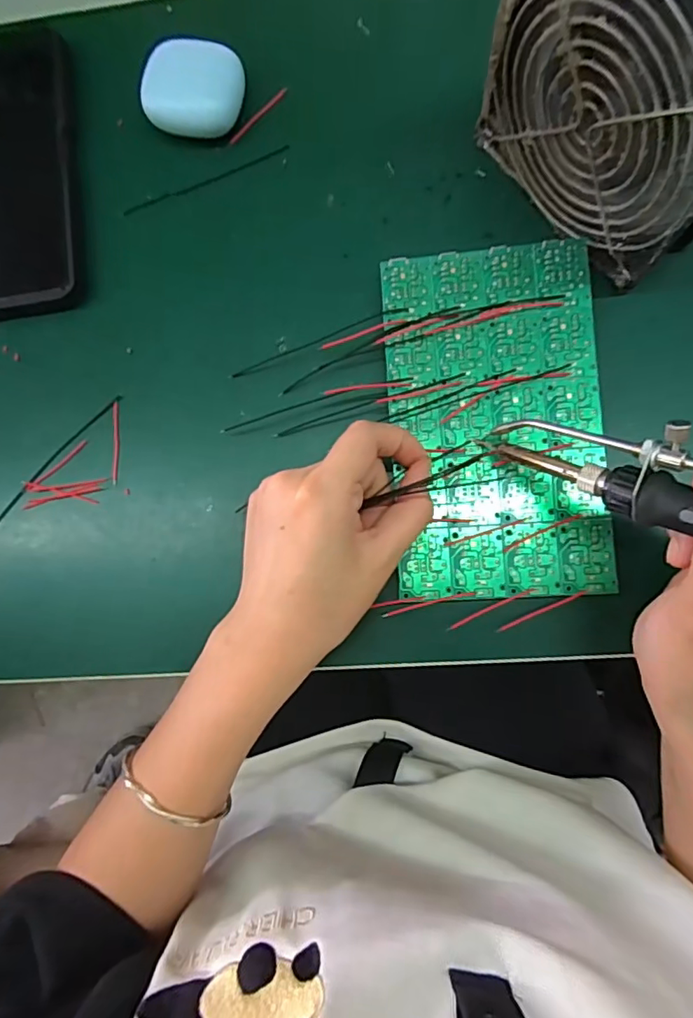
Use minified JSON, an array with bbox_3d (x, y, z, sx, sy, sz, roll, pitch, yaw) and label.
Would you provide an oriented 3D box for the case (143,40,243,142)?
[{"bbox_3d":[-0.083,-0.230,0.291,0.048,0.026,0.044,13,88,7],"label":"case"}]

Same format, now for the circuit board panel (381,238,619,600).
[{"bbox_3d":[0.073,-0.045,0.259,0.100,0.005,0.172,-3,86,7],"label":"circuit board panel"}]

